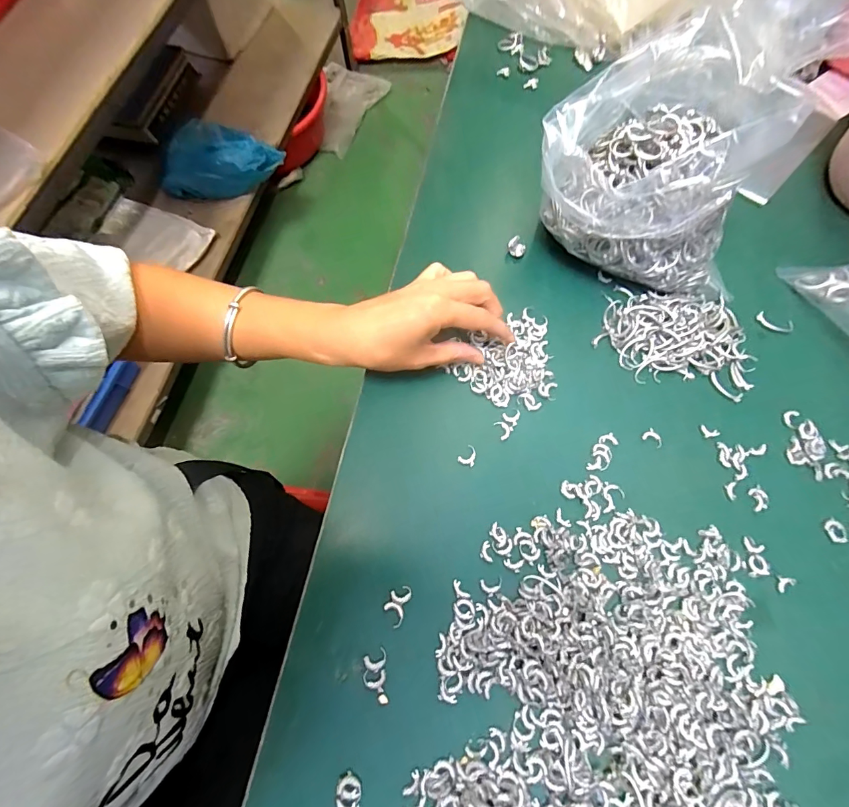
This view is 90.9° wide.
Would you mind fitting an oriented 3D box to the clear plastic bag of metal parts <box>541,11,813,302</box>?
[{"bbox_3d":[0.179,-0.178,0.326,0.181,0.128,0.125,12,72,5],"label":"clear plastic bag of metal parts"}]

